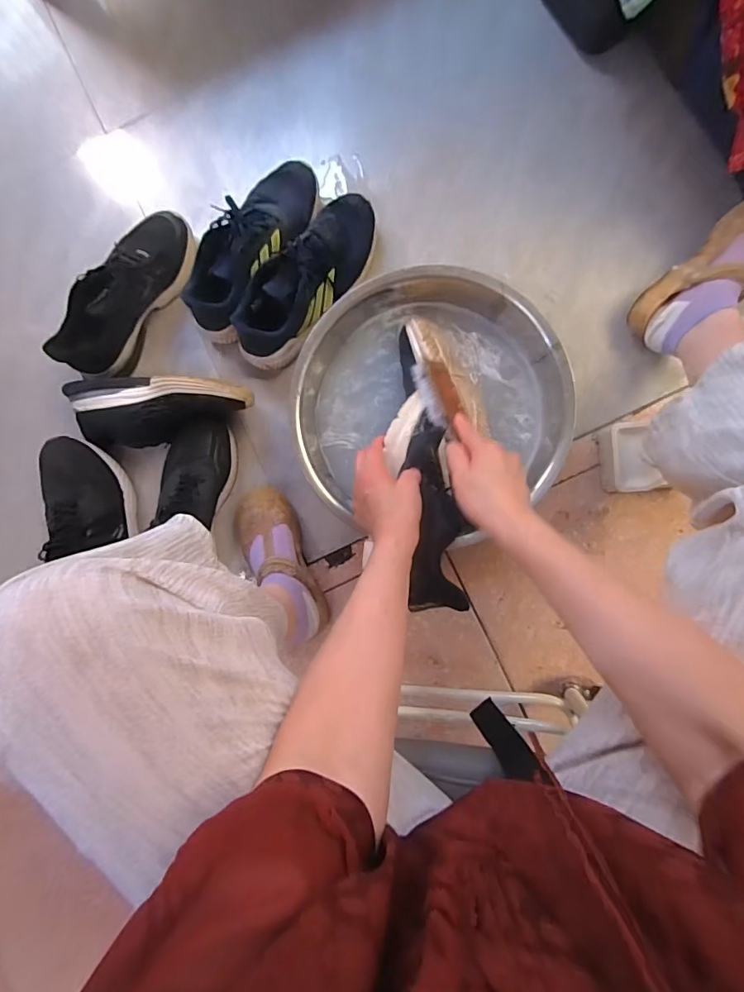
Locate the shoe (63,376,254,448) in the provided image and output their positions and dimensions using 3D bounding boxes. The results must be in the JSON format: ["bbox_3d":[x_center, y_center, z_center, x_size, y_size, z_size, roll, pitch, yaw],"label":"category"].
[{"bbox_3d":[-0.321,-0.128,0.712,0.277,0.078,0.107,5,91,5],"label":"shoe"}]

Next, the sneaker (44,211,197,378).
[{"bbox_3d":[-0.385,-0.320,0.738,0.103,0.103,0.280,36,93,4],"label":"sneaker"}]

